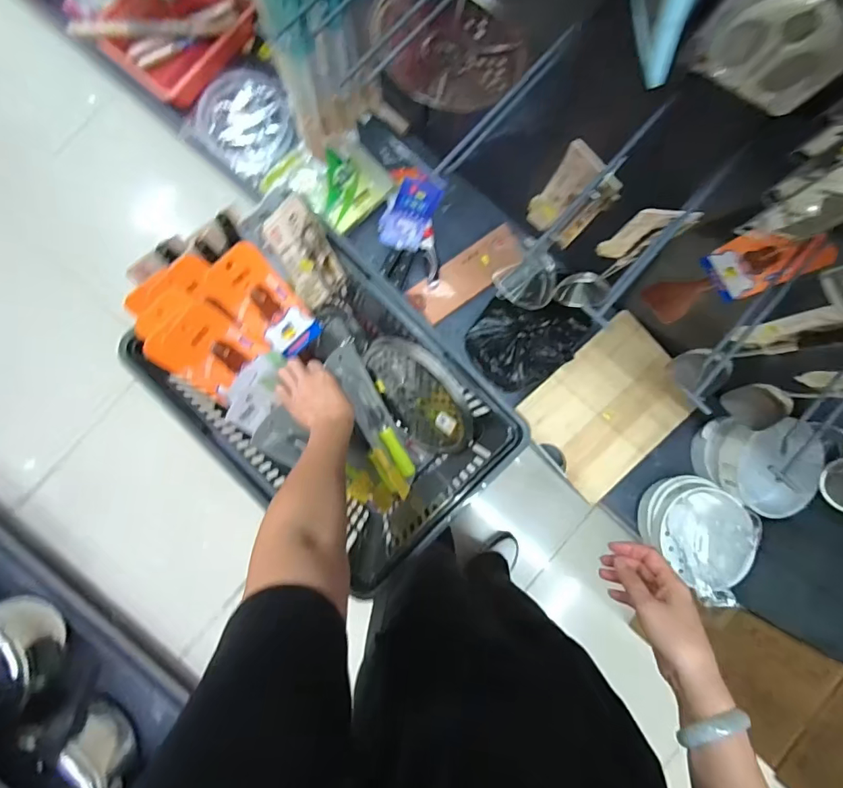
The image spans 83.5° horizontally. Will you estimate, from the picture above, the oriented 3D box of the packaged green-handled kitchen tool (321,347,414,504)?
[{"bbox_3d":[-0.079,0.050,0.814,0.027,0.083,0.278,-15,105,39],"label":"packaged green-handled kitchen tool"}]

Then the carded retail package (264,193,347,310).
[{"bbox_3d":[-0.155,-0.189,0.656,0.017,0.164,0.075,35,75,27],"label":"carded retail package"}]

